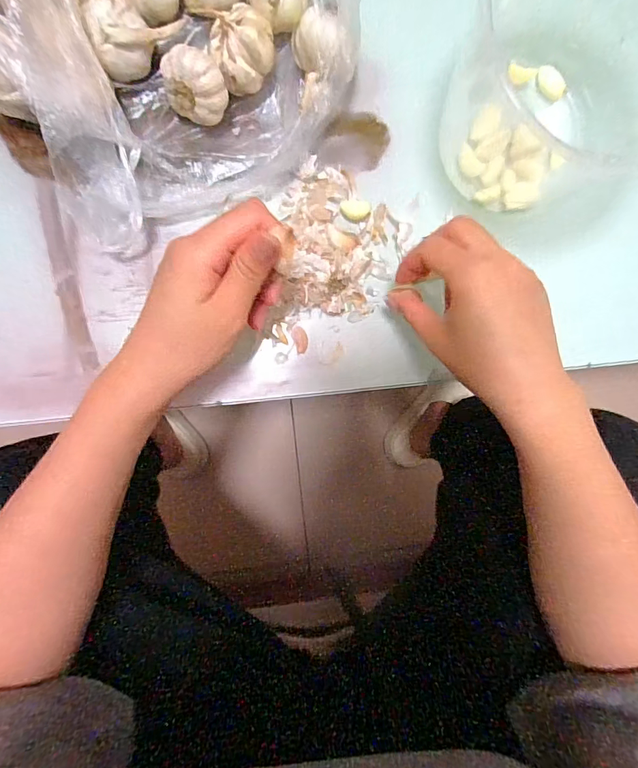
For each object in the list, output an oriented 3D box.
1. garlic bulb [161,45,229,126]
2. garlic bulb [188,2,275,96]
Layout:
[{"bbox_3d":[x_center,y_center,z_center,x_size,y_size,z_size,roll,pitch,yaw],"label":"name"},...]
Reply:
[{"bbox_3d":[-0.085,-0.204,0.291,0.038,0.042,0.039,0,92,-4],"label":"garlic bulb"},{"bbox_3d":[-0.054,-0.234,0.292,0.043,0.039,0.052,-19,94,-3],"label":"garlic bulb"}]

